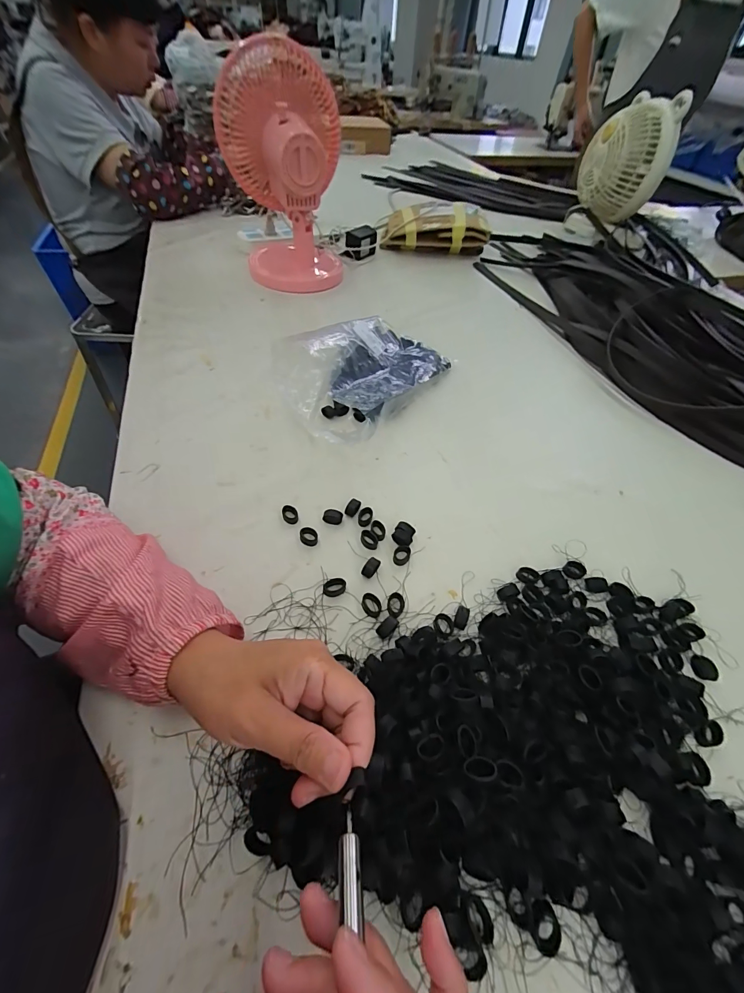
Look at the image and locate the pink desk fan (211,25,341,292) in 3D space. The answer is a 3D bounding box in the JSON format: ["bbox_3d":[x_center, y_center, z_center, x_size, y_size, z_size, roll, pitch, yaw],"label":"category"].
[{"bbox_3d":[-0.152,-0.566,0.646,0.184,0.282,0.223,-5,52,-9],"label":"pink desk fan"}]

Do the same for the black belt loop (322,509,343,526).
[{"bbox_3d":[-0.042,0.021,0.389,0.020,0.012,0.011,17,52,9],"label":"black belt loop"}]

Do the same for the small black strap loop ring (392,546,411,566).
[{"bbox_3d":[0.030,0.059,0.369,0.016,0.006,0.021,15,52,7],"label":"small black strap loop ring"}]

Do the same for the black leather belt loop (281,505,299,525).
[{"bbox_3d":[-0.087,0.019,0.389,0.016,0.006,0.021,-9,53,-12],"label":"black leather belt loop"}]

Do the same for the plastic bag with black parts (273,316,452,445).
[{"bbox_3d":[-0.007,-0.184,0.502,0.155,0.085,0.266,31,55,19],"label":"plastic bag with black parts"}]

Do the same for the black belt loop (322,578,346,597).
[{"bbox_3d":[-0.035,0.085,0.342,0.021,0.007,0.016,3,51,-2],"label":"black belt loop"}]

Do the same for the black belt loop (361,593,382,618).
[{"bbox_3d":[0.000,0.099,0.334,0.016,0.005,0.022,-17,55,-18],"label":"black belt loop"}]

